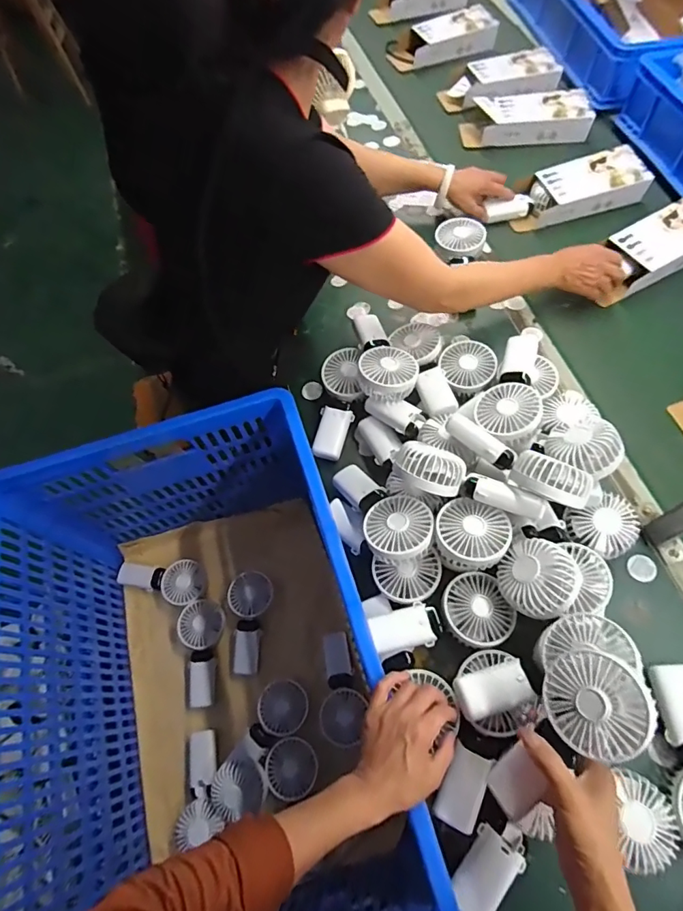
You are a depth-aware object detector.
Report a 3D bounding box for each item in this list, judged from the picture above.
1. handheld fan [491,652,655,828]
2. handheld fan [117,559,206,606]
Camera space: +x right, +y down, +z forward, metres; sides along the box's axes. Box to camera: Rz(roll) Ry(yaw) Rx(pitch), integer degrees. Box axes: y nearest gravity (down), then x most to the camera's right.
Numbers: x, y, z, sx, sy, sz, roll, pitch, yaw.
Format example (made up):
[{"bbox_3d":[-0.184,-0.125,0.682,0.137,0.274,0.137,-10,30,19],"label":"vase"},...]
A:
[{"bbox_3d":[0.201,0.259,0.434,0.082,0.035,0.176,39,105,25],"label":"handheld fan"},{"bbox_3d":[-0.365,0.256,0.985,0.182,0.042,0.098,12,59,12],"label":"handheld fan"}]

